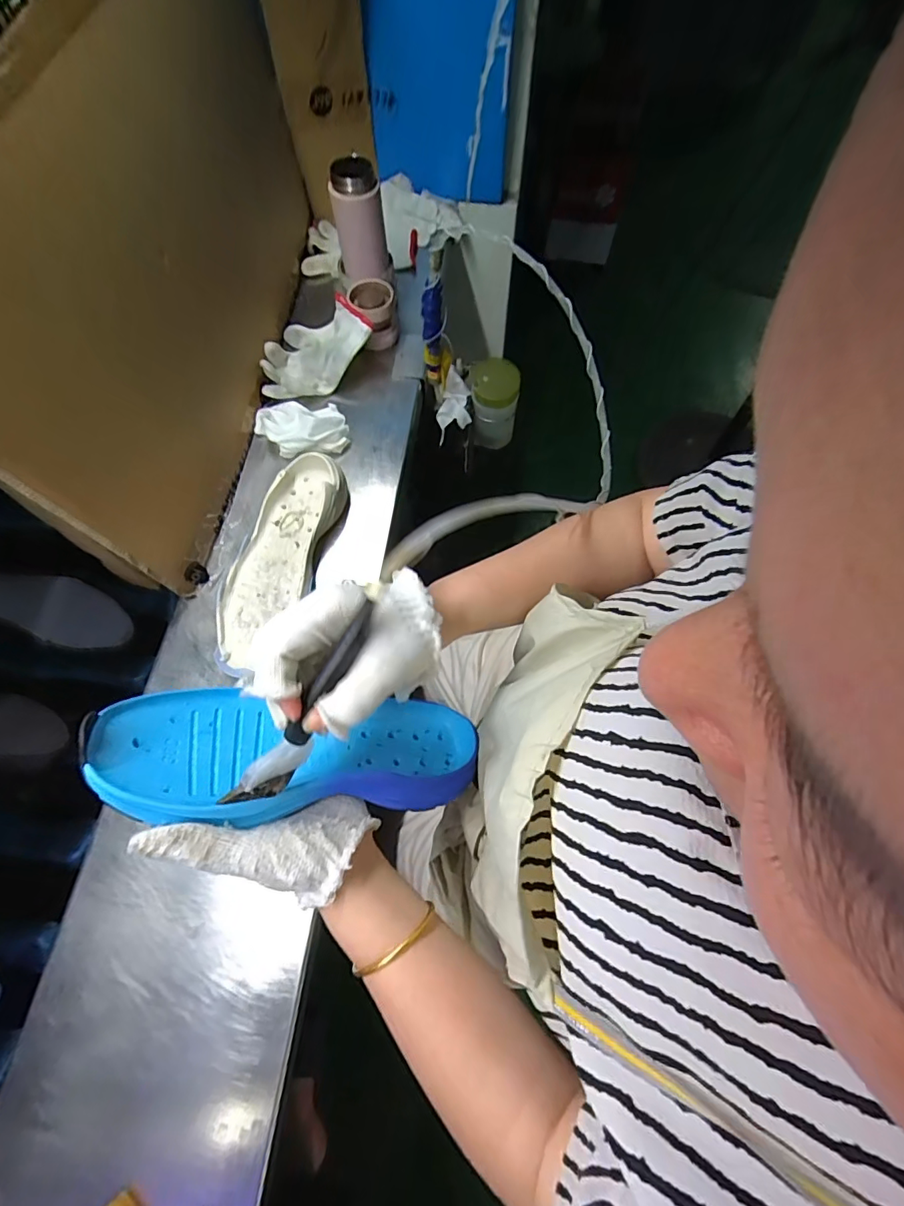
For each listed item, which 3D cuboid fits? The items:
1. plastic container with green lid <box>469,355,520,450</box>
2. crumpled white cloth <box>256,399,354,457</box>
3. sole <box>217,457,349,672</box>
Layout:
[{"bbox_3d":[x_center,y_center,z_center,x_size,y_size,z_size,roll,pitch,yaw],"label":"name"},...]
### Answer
[{"bbox_3d":[0.066,-0.316,0.794,0.078,0.134,0.062,3,69,4],"label":"plastic container with green lid"},{"bbox_3d":[-0.201,-0.233,0.657,0.115,0.032,0.083,-15,69,-3],"label":"crumpled white cloth"},{"bbox_3d":[-0.203,-0.054,0.582,0.091,0.042,0.267,13,70,7],"label":"sole"}]

